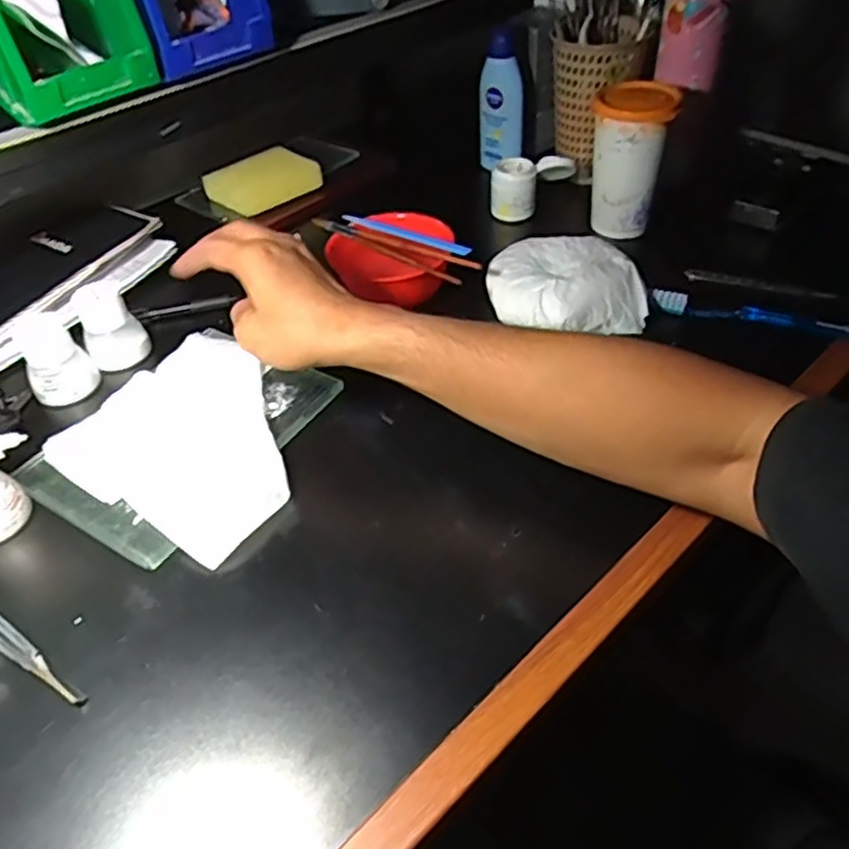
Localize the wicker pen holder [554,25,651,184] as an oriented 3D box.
[{"bbox_3d":[0.185,-0.340,0.735,0.087,0.127,0.070,-30,50,-24],"label":"wicker pen holder"}]

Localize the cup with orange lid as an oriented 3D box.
[{"bbox_3d":[0.192,-0.252,0.662,0.071,0.125,0.083,8,46,12],"label":"cup with orange lid"}]

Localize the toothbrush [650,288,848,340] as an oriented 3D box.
[{"bbox_3d":[0.280,-0.084,0.567,0.184,0.024,0.016,14,48,18],"label":"toothbrush"}]

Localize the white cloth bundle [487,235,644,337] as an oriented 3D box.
[{"bbox_3d":[0.115,-0.123,0.591,0.114,0.031,0.115,-9,47,-6],"label":"white cloth bundle"}]

